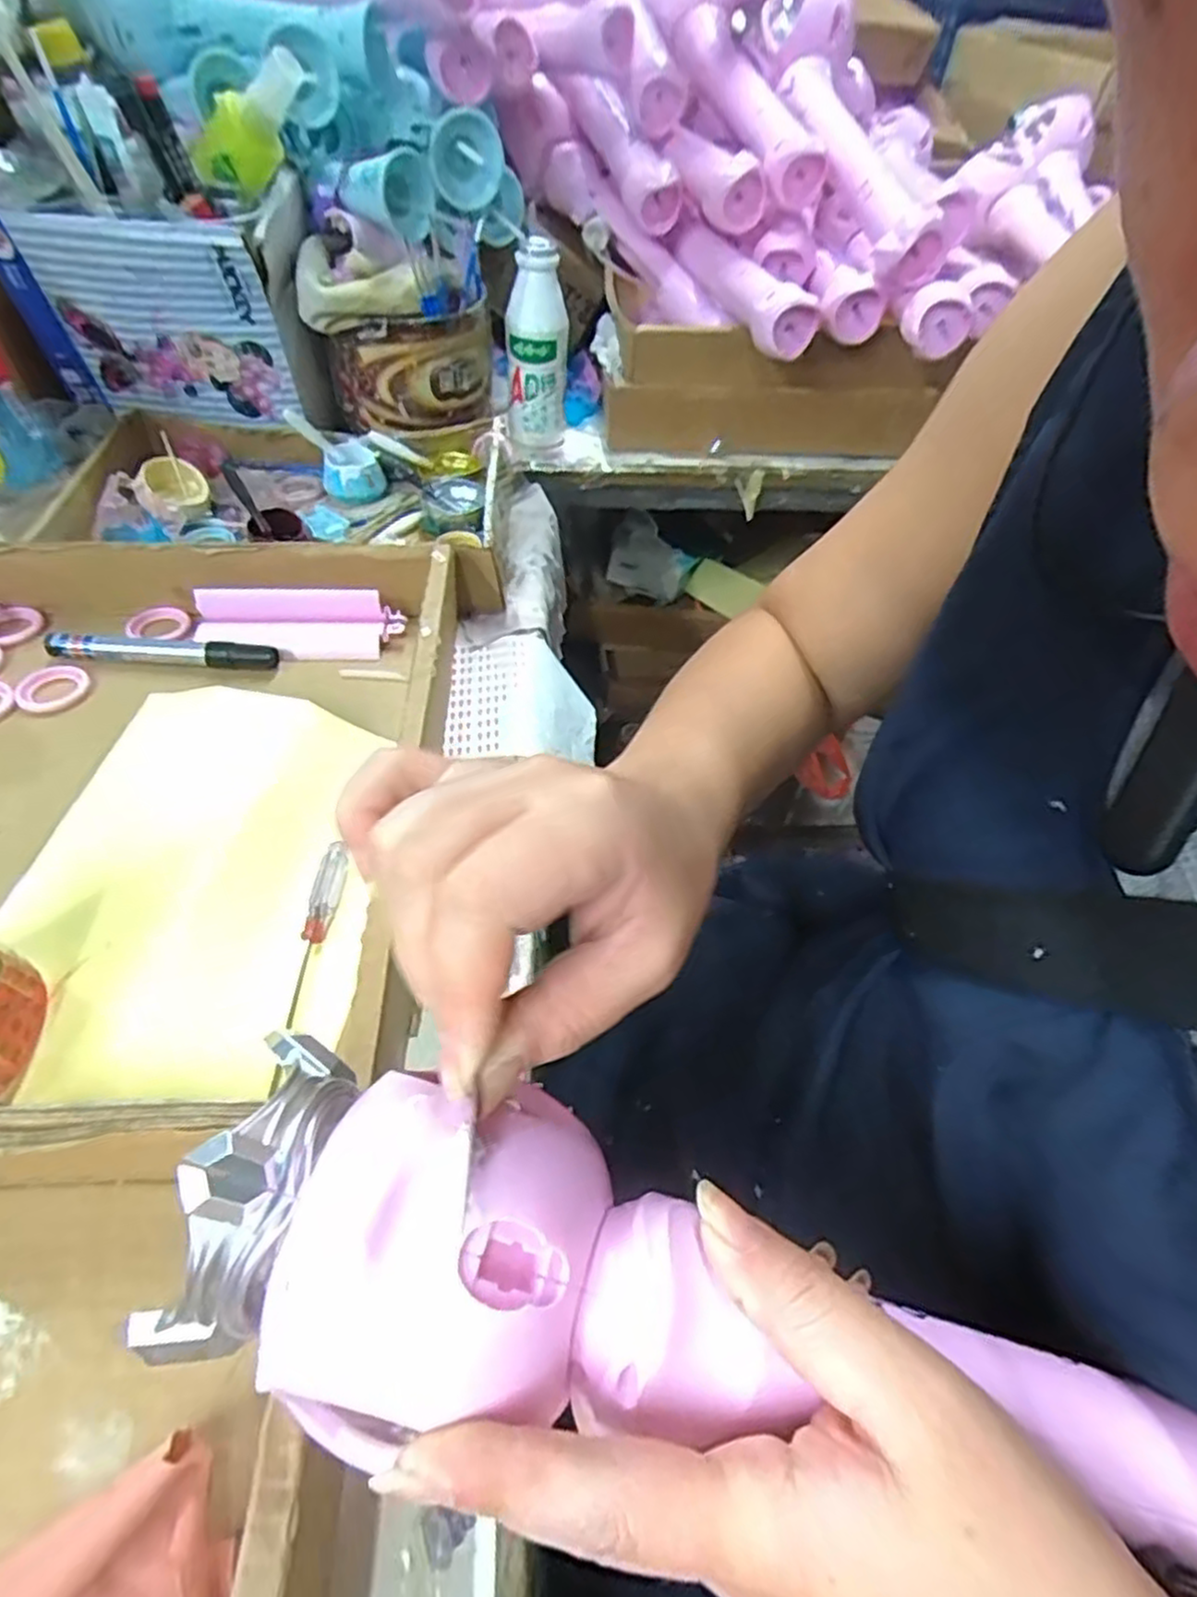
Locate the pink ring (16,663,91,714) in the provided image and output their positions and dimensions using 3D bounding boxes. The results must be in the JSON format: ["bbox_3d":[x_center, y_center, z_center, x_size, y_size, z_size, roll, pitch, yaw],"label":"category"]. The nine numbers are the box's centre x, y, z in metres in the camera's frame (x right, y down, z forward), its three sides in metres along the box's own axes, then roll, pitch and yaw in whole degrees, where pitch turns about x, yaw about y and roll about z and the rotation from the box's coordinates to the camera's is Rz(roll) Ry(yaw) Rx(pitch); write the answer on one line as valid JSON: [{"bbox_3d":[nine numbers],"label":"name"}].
[{"bbox_3d":[-0.318,-0.065,0.423,0.036,0.006,0.035,2,50,-3],"label":"pink ring"}]

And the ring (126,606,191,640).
[{"bbox_3d":[-0.282,-0.111,0.464,0.040,0.007,0.030,-7,51,-11],"label":"ring"}]

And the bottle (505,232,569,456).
[{"bbox_3d":[-0.051,-0.370,0.607,0.050,0.144,0.044,2,50,-3],"label":"bottle"}]

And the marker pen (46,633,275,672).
[{"bbox_3d":[-0.265,-0.089,0.442,0.134,0.014,0.017,4,50,-2],"label":"marker pen"}]

